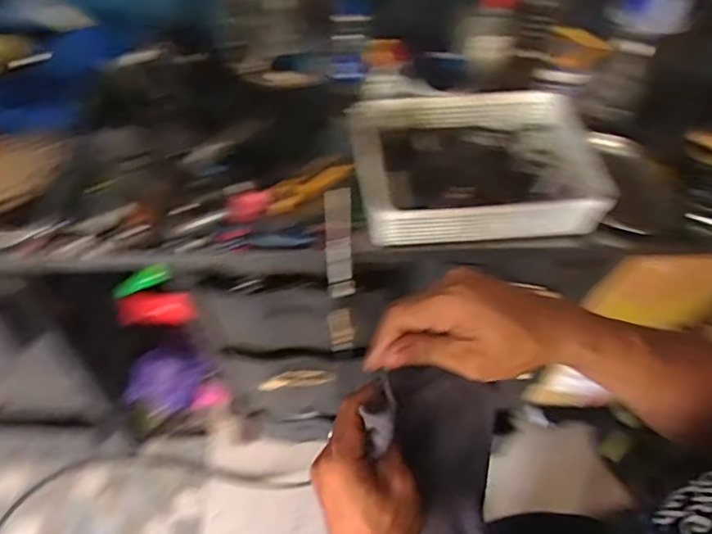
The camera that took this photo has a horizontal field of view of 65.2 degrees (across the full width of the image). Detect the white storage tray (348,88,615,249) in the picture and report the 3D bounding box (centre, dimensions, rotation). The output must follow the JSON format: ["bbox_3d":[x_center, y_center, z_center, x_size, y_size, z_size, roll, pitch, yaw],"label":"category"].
[{"bbox_3d":[0.186,-0.159,0.857,0.353,0.079,0.259,-2,55,-2],"label":"white storage tray"}]

